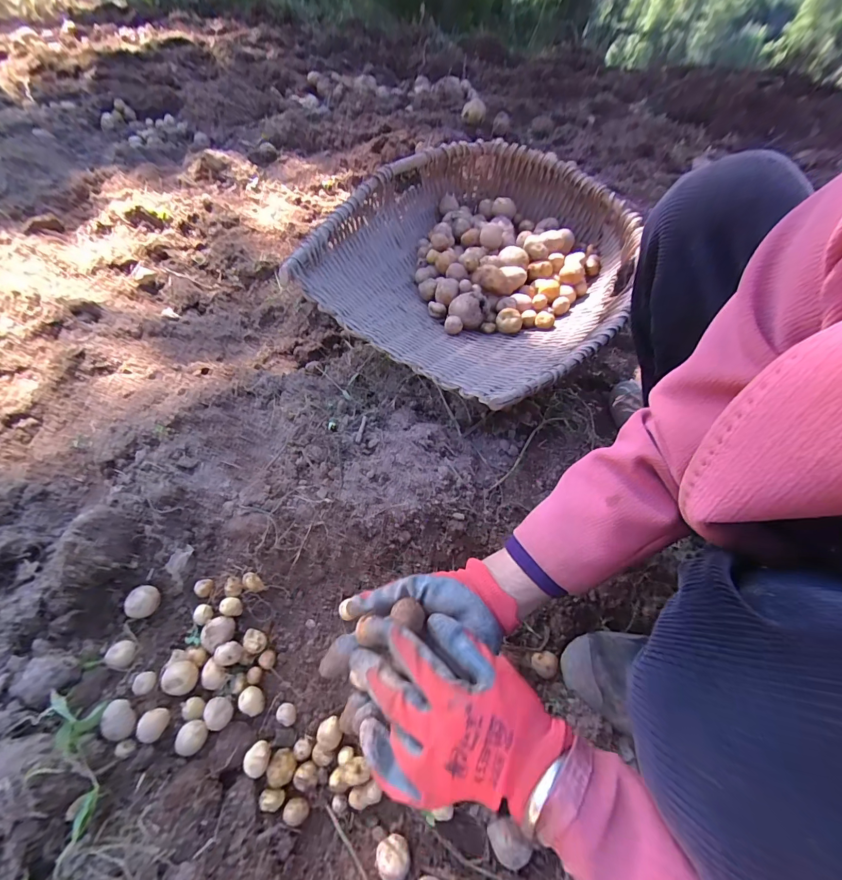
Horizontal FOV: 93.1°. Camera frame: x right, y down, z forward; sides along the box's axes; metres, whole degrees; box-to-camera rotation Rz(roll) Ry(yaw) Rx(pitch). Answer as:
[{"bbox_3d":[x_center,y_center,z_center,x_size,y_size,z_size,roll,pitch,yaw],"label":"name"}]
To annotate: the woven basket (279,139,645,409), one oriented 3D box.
[{"bbox_3d":[0.124,-0.306,0.685,0.440,0.168,0.601,34,61,14],"label":"woven basket"}]

